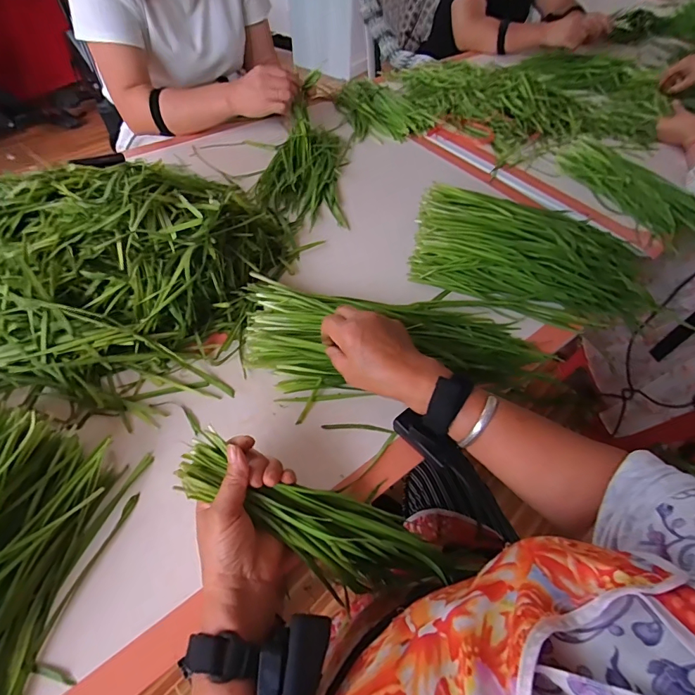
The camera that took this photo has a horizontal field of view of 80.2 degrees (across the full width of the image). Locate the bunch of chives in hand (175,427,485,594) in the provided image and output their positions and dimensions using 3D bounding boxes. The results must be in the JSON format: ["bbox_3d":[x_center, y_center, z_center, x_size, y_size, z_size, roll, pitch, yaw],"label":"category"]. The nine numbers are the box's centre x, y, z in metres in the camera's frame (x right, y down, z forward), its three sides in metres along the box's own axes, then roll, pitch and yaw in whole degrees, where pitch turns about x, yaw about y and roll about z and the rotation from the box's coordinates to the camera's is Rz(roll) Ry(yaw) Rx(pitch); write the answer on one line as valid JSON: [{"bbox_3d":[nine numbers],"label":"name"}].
[{"bbox_3d":[-0.014,0.169,0.380,0.292,0.051,0.068,27,53,-9],"label":"bunch of chives in hand"}]

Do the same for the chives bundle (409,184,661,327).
[{"bbox_3d":[0.270,-0.128,0.571,0.345,0.087,0.127,8,53,3],"label":"chives bundle"}]

